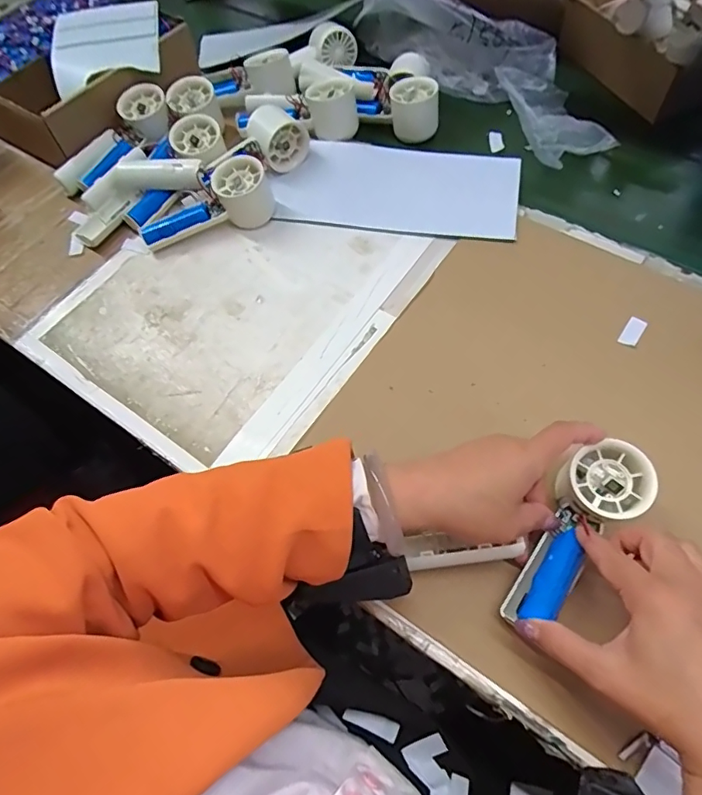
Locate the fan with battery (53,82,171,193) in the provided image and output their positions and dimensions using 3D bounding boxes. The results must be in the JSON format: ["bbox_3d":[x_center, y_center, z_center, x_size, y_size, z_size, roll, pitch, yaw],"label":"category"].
[{"bbox_3d":[-0.281,-0.304,0.602,0.160,0.040,0.060,-46,64,-4],"label":"fan with battery"}]

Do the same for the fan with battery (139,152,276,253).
[{"bbox_3d":[-0.159,-0.207,0.562,0.152,0.060,0.050,-28,59,2],"label":"fan with battery"}]

